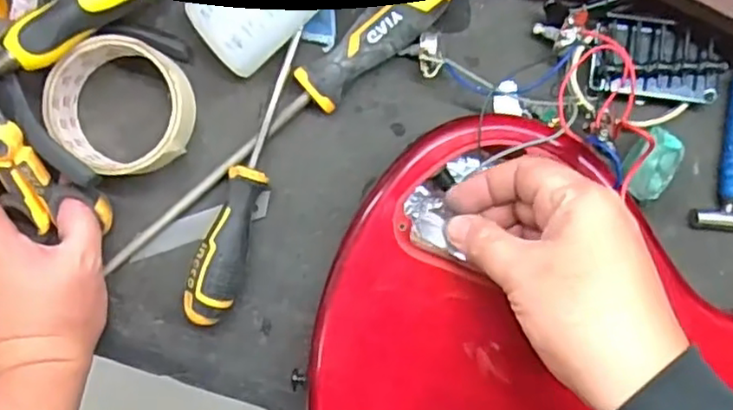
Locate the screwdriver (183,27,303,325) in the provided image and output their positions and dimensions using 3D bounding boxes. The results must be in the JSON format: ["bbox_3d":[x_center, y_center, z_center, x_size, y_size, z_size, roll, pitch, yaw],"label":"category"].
[{"bbox_3d":[-0.081,-0.018,0.445,0.030,0.032,0.197,16,93,-2],"label":"screwdriver"}]

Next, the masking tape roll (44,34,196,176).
[{"bbox_3d":[-0.159,-0.064,0.439,0.085,0.036,0.086,0,93,-1],"label":"masking tape roll"}]

